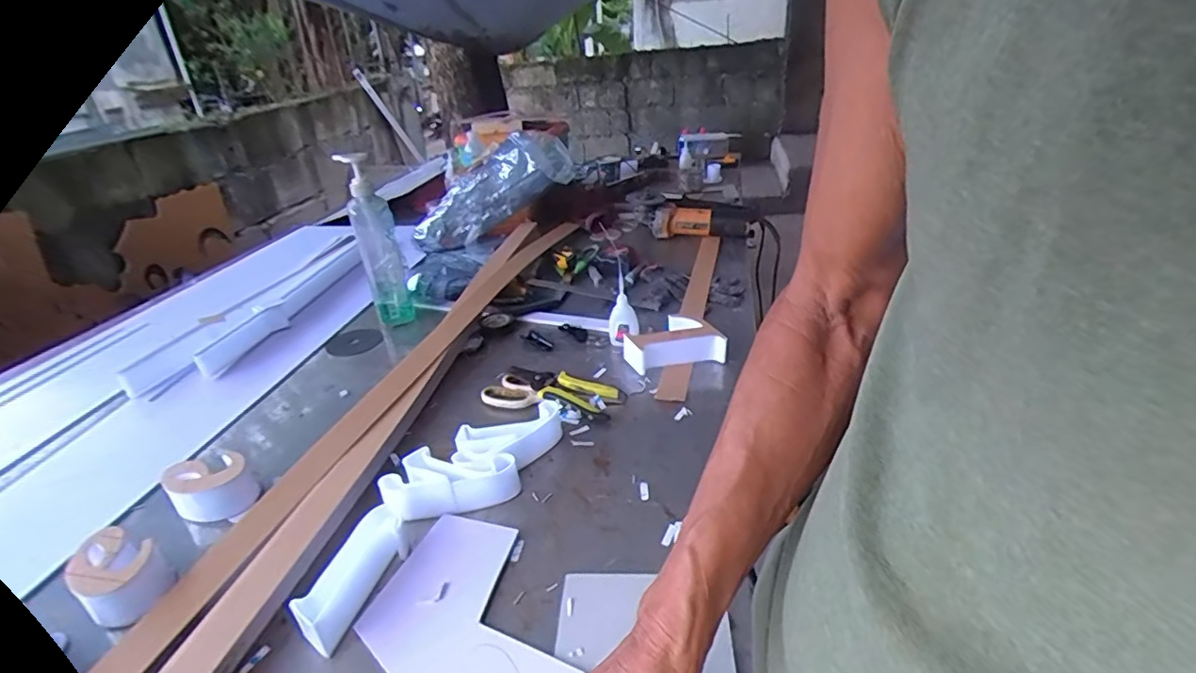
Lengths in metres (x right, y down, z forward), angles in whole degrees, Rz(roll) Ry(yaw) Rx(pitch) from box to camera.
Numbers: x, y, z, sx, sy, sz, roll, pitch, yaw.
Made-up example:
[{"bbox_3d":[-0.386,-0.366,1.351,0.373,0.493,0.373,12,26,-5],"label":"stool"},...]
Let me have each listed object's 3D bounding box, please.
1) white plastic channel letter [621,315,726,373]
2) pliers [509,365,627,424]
[{"bbox_3d":[0.107,0.010,0.829,0.132,0.045,0.087,-12,30,-11],"label":"white plastic channel letter"},{"bbox_3d":[-0.052,0.071,0.761,0.169,0.024,0.061,12,33,28],"label":"pliers"}]

